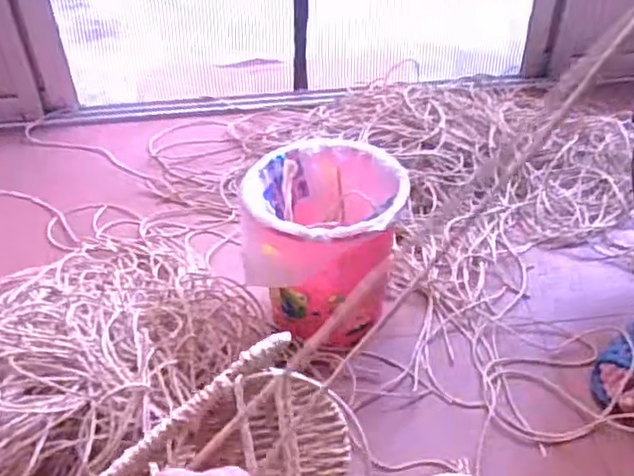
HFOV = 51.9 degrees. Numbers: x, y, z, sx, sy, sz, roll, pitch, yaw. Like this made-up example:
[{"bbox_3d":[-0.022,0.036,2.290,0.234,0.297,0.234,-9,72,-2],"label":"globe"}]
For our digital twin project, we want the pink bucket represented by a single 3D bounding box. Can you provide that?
[{"bbox_3d":[0.013,0.014,1.071,0.243,0.252,0.254,7,40,9],"label":"pink bucket"}]

